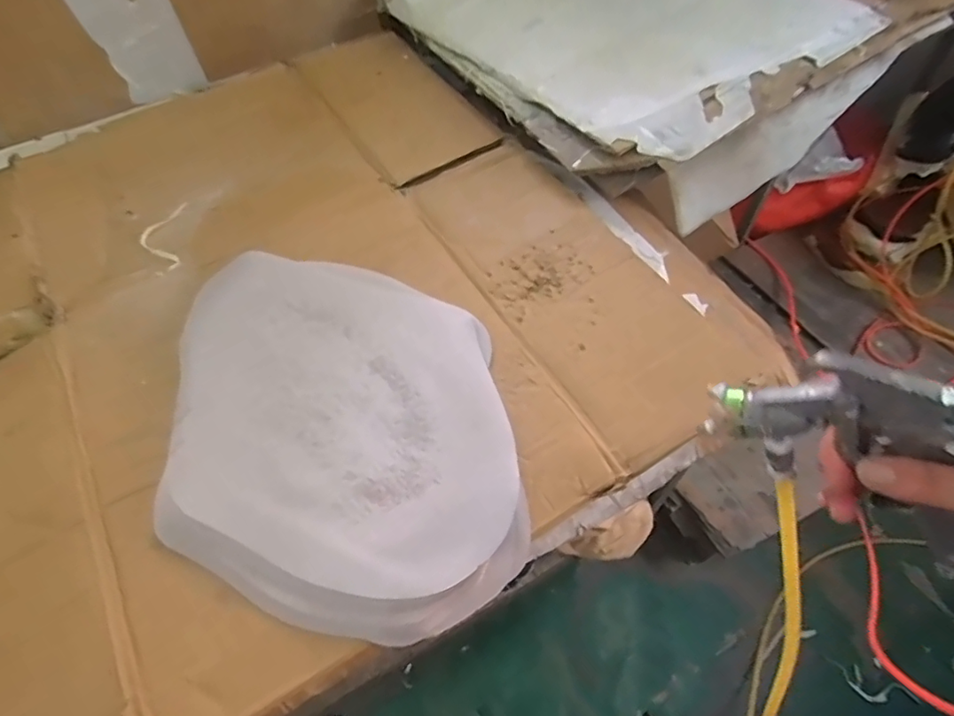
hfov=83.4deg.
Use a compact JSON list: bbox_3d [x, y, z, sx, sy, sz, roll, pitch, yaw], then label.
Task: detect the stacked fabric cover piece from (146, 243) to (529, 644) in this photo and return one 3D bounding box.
[{"bbox_3d":[-0.168,0.068,0.661,0.403,0.065,0.507,-9,55,-3],"label":"stacked fabric cover piece"}]

